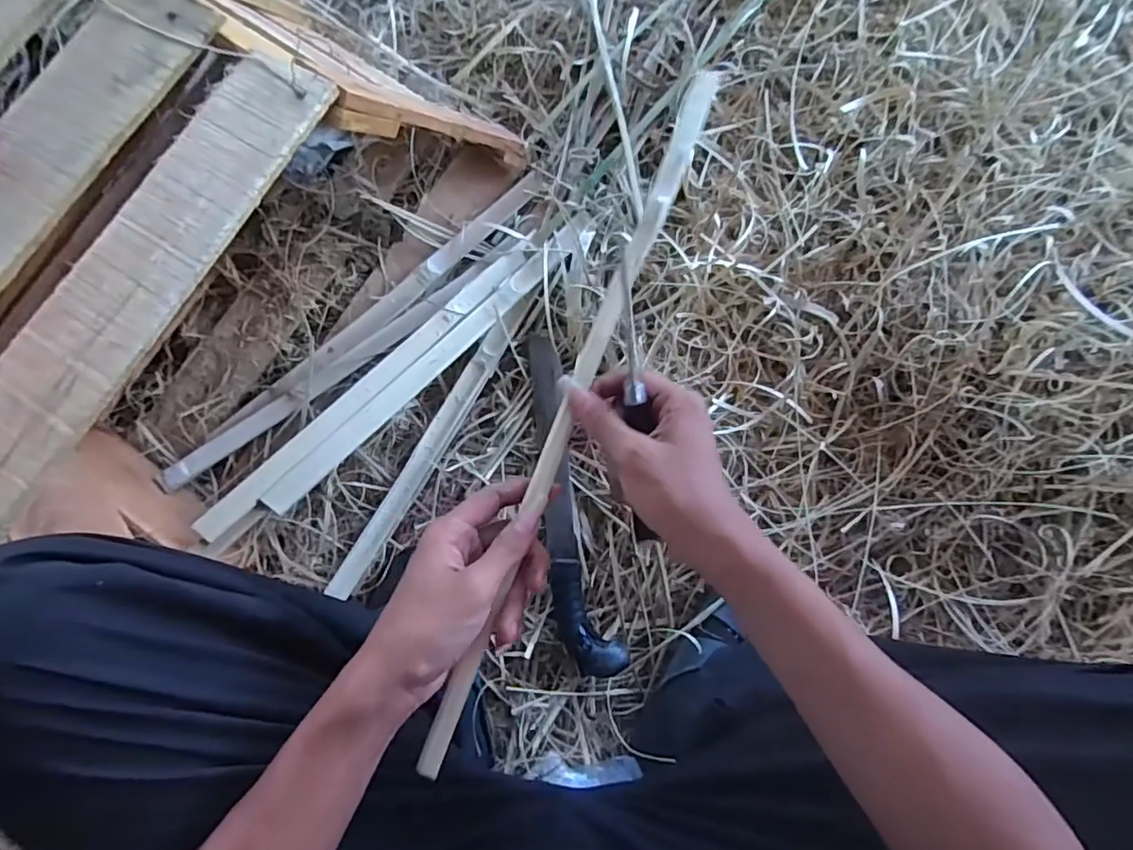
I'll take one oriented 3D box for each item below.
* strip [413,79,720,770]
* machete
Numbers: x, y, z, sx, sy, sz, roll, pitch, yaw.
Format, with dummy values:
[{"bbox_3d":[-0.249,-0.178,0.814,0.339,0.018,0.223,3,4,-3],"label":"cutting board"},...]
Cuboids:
[{"bbox_3d":[0.005,-0.011,0.361,0.018,0.012,0.465,22,85,5],"label":"strip"},{"bbox_3d":[-0.006,0.078,0.641,0.064,0.023,0.385,-11,77,-6],"label":"machete"}]

